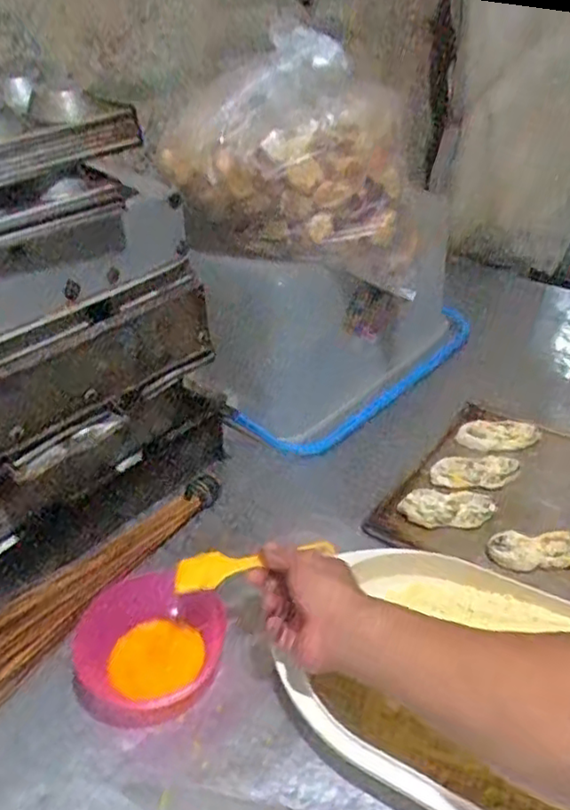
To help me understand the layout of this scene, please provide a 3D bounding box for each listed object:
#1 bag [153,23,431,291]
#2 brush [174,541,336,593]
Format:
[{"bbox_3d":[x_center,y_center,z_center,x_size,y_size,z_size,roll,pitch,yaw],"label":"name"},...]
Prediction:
[{"bbox_3d":[0.017,-0.293,0.806,0.322,0.281,0.120,-3,34,-3],"label":"bag"},{"bbox_3d":[-0.030,0.144,0.611,0.150,0.016,0.040,-11,32,-3],"label":"brush"}]

